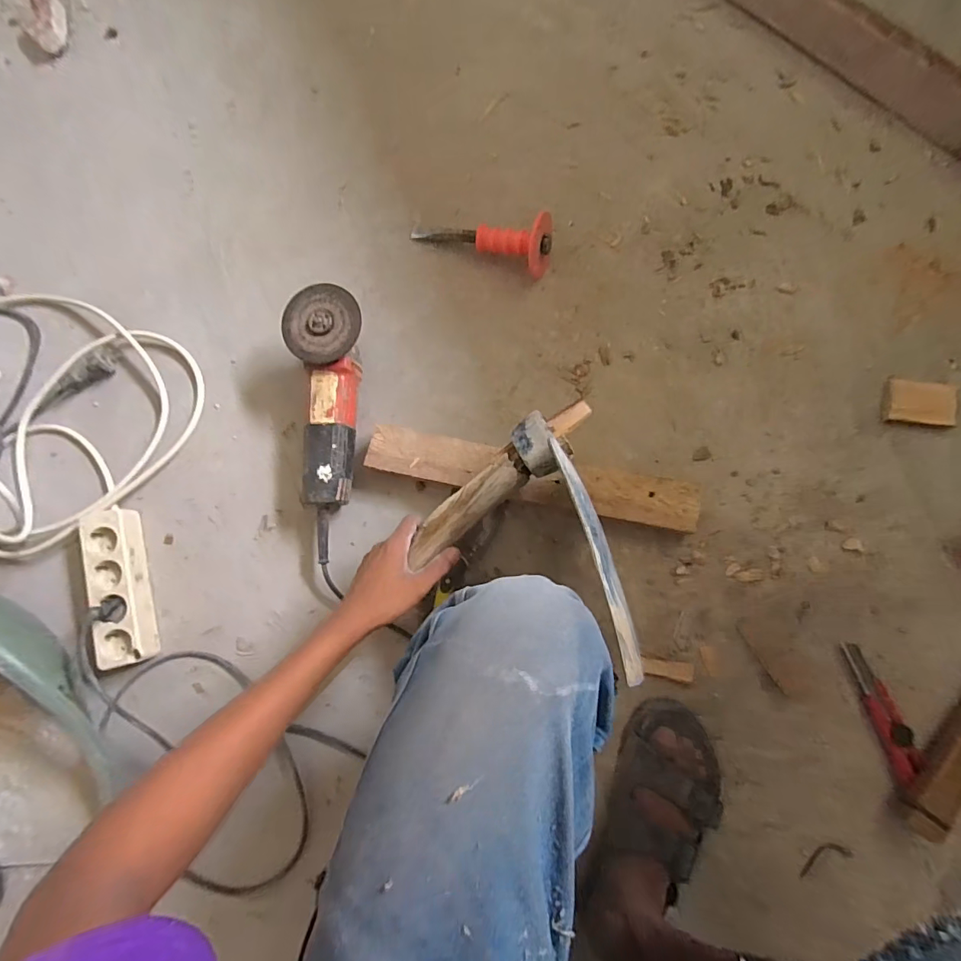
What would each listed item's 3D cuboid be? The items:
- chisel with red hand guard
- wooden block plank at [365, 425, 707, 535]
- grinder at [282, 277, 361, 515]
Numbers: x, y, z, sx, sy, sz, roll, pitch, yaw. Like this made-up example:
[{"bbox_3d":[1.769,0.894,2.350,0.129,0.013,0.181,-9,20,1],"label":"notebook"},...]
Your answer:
[{"bbox_3d":[-0.002,-0.336,0.639,0.201,0.074,0.070,21,86,8],"label":"chisel with red hand guard"},{"bbox_3d":[0.059,-0.003,0.601,0.403,0.045,0.058,12,84,7],"label":"wooden block plank"},{"bbox_3d":[-0.203,-0.103,0.618,0.095,0.087,0.272,6,84,6],"label":"grinder"}]

